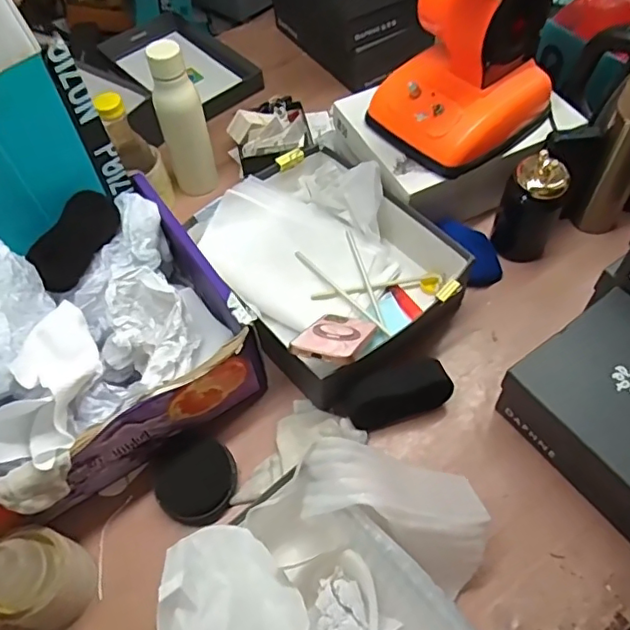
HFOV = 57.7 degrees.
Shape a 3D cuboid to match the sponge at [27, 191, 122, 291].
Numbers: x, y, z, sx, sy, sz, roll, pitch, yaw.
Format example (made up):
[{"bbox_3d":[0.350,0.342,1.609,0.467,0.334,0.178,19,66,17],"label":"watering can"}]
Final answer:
[{"bbox_3d":[-0.286,-0.088,0.675,0.032,0.060,0.134,-13,45,44],"label":"sponge"}]

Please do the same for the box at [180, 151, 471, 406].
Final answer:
[{"bbox_3d":[0.007,-0.076,0.757,0.285,0.124,0.325,-31,61,-16],"label":"box"}]

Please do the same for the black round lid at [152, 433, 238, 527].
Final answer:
[{"bbox_3d":[-0.136,0.185,0.650,0.088,0.025,0.096,-2,57,3],"label":"black round lid"}]

